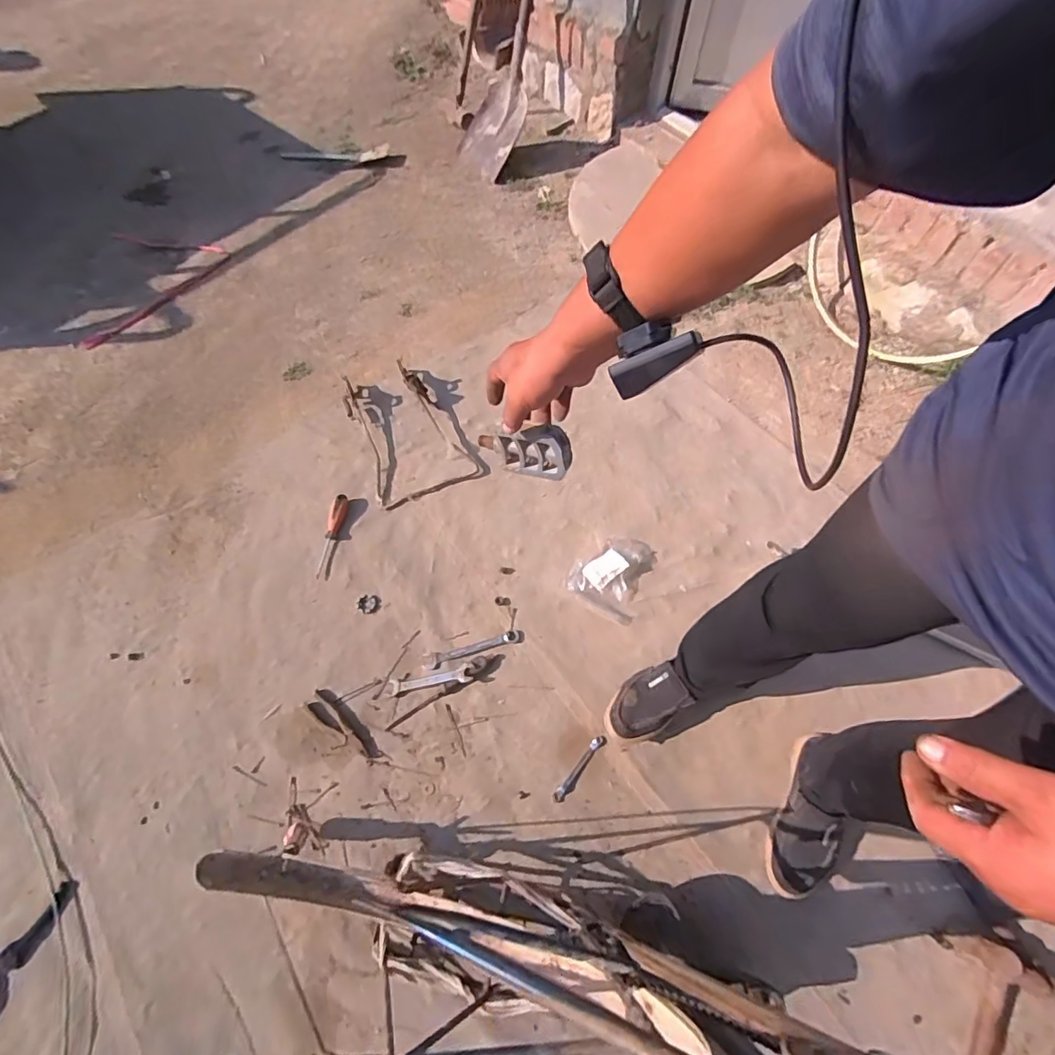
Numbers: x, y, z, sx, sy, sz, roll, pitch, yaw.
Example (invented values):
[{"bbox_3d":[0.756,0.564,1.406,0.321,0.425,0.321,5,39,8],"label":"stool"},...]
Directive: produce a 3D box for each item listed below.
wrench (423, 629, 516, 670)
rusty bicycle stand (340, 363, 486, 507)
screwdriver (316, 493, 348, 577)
[{"bbox_3d":[-0.113,0.247,1.068,0.195,0.006,0.034,-14,62,-10],"label":"wrench"},{"bbox_3d":[-0.307,-0.260,1.303,0.246,0.068,0.413,-21,65,-12],"label":"rusty bicycle stand"},{"bbox_3d":[-0.443,0.018,1.180,0.030,0.025,0.191,11,77,5],"label":"screwdriver"}]

